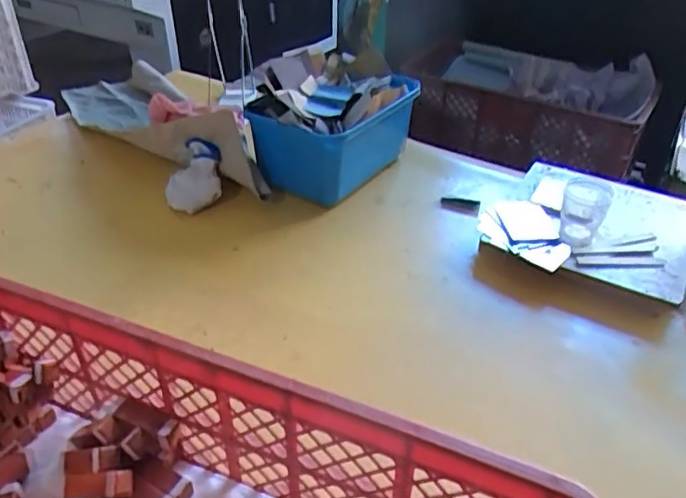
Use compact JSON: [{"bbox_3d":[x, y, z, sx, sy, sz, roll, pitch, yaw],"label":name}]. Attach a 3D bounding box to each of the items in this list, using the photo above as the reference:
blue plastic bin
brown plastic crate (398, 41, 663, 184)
[{"bbox_3d":[-0.012,-0.223,1.094,0.185,0.172,0.298,22,41,25],"label":"blue plastic bin"},{"bbox_3d":[0.481,-0.418,1.646,0.654,0.230,0.363,15,39,18],"label":"brown plastic crate"}]

